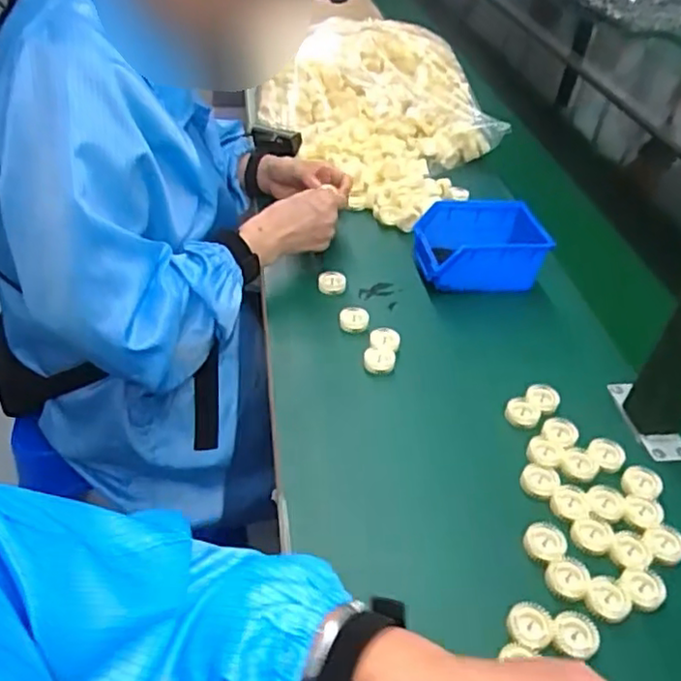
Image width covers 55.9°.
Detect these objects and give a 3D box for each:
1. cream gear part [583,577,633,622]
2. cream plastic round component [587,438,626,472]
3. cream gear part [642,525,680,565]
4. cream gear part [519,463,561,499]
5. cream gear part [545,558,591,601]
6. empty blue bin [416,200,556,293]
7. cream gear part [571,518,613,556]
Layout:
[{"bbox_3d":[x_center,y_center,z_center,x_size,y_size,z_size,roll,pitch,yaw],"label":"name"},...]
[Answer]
[{"bbox_3d":[0.200,0.192,0.479,0.031,0.013,0.028,21,43,17],"label":"cream gear part"},{"bbox_3d":[0.244,0.104,0.586,0.033,0.008,0.032,3,41,-3],"label":"cream plastic round component"},{"bbox_3d":[0.263,0.163,0.518,0.032,0.007,0.030,3,41,-3],"label":"cream gear part"},{"bbox_3d":[0.173,0.123,0.558,0.032,0.011,0.030,16,42,12],"label":"cream gear part"},{"bbox_3d":[0.173,0.181,0.489,0.030,0.011,0.029,3,41,-3],"label":"cream gear part"},{"bbox_3d":[0.170,-0.116,0.792,0.144,0.070,0.111,2,41,-5],"label":"empty blue bin"},{"bbox_3d":[0.203,0.158,0.520,0.031,0.011,0.029,3,41,-3],"label":"cream gear part"}]

